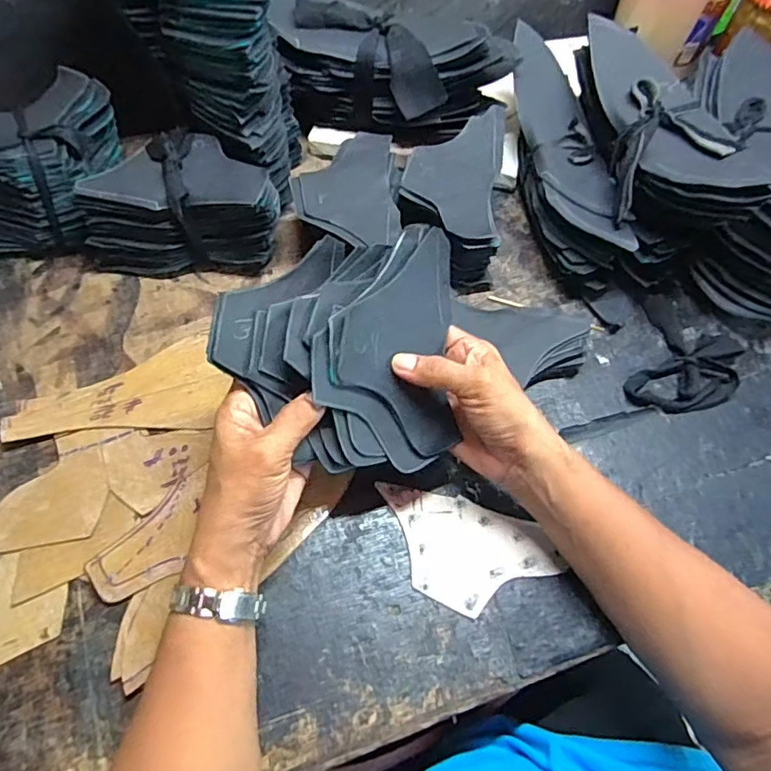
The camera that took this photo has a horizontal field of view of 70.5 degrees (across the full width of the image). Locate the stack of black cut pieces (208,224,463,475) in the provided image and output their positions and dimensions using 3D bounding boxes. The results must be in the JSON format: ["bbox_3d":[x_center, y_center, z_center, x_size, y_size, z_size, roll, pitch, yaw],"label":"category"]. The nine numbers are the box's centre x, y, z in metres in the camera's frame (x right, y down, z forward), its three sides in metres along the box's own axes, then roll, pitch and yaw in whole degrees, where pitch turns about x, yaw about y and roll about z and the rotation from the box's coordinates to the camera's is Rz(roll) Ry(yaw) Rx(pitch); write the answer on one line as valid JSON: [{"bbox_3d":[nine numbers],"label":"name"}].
[{"bbox_3d":[-0.023,-0.012,0.360,0.164,0.040,0.149,-19,100,-17],"label":"stack of black cut pieces"}]

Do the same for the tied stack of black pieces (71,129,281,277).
[{"bbox_3d":[-0.179,-0.162,0.487,0.167,0.086,0.085,-1,63,-3],"label":"tied stack of black pieces"}]

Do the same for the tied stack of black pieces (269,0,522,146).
[{"bbox_3d":[0.004,-0.294,0.530,0.212,0.110,0.072,19,64,7],"label":"tied stack of black pieces"}]

